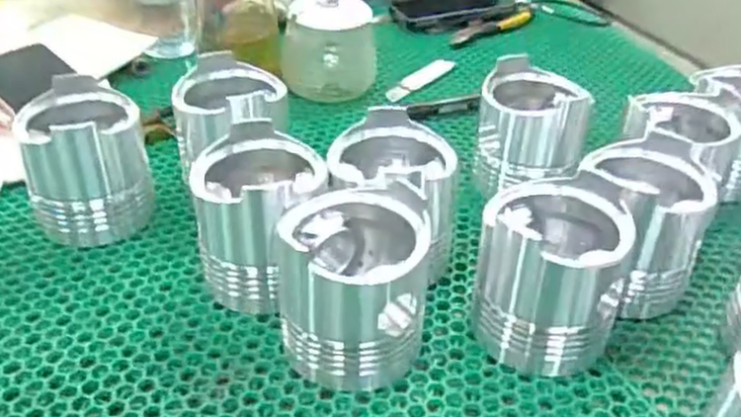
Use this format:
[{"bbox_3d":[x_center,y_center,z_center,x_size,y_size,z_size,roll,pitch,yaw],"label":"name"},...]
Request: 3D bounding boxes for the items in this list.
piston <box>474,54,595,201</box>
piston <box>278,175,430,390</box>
[{"bbox_3d":[0.128,-0.065,0.589,0.081,0.085,0.081,3,35,3],"label":"piston"},{"bbox_3d":[-0.009,0.041,0.426,0.085,0.092,0.086,6,36,8],"label":"piston"}]

